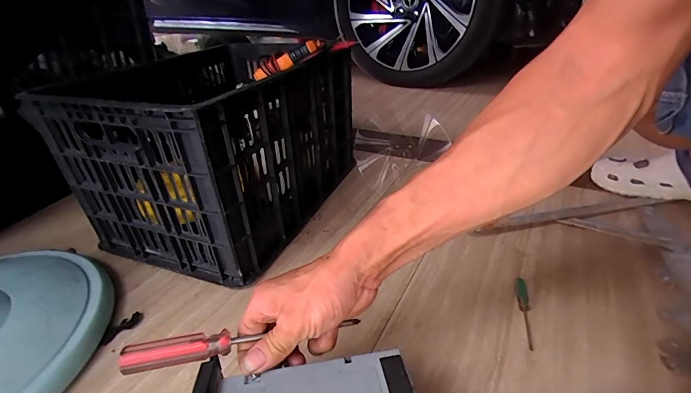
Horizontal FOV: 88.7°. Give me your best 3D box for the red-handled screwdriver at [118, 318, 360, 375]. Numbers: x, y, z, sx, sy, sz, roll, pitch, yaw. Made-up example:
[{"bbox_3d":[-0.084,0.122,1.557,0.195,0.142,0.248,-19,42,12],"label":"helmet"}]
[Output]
[{"bbox_3d":[-0.085,0.126,0.314,0.199,0.018,0.017,-2,30,-19],"label":"red-handled screwdriver"}]

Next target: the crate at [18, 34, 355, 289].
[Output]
[{"bbox_3d":[-0.214,-0.110,0.685,0.326,0.283,0.465,11,34,20],"label":"crate"}]

